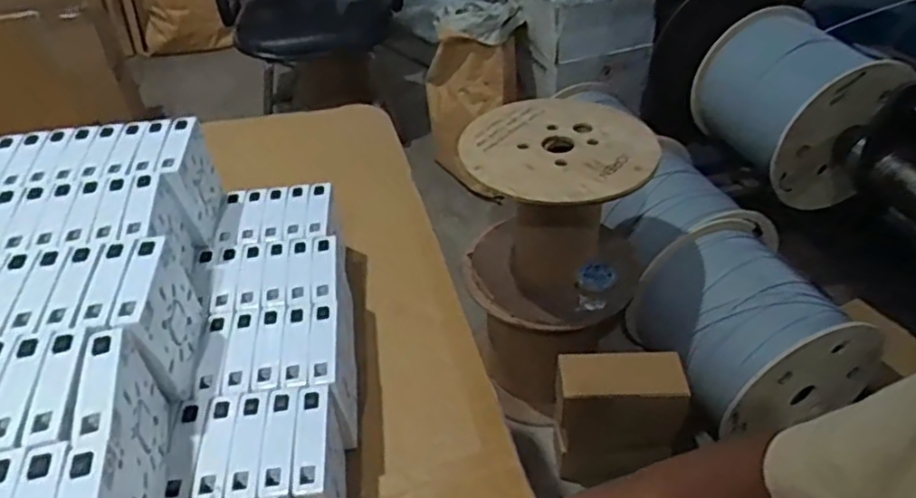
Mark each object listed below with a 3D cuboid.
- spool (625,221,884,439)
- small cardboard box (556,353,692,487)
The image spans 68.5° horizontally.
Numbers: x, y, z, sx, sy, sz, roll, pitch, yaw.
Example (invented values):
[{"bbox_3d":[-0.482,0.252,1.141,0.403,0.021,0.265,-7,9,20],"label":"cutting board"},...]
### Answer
[{"bbox_3d":[0.562,0.170,1.341,0.337,0.284,0.344,-12,40,-11],"label":"spool"},{"bbox_3d":[0.288,0.319,1.244,0.221,0.278,0.094,-1,40,1],"label":"small cardboard box"}]

